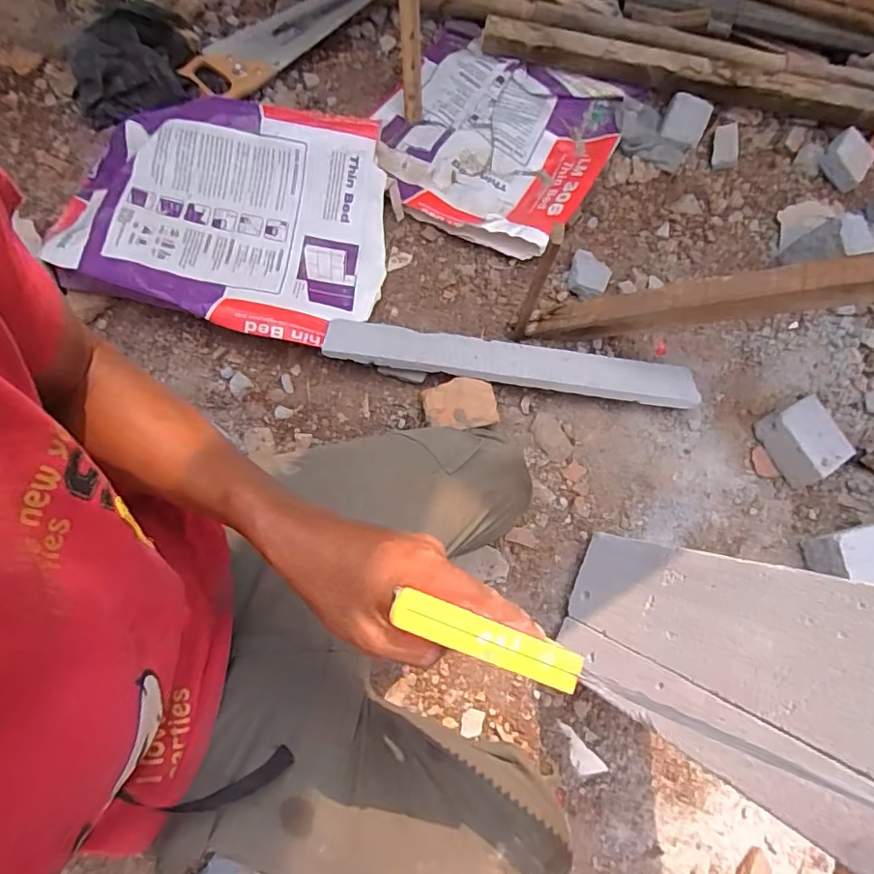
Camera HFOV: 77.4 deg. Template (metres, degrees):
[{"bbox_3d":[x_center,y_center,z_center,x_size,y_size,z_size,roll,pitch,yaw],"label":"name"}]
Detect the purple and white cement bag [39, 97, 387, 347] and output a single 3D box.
[{"bbox_3d":[-0.344,-0.366,0.912,0.495,0.096,0.403,6,75,0],"label":"purple and white cement bag"}]

